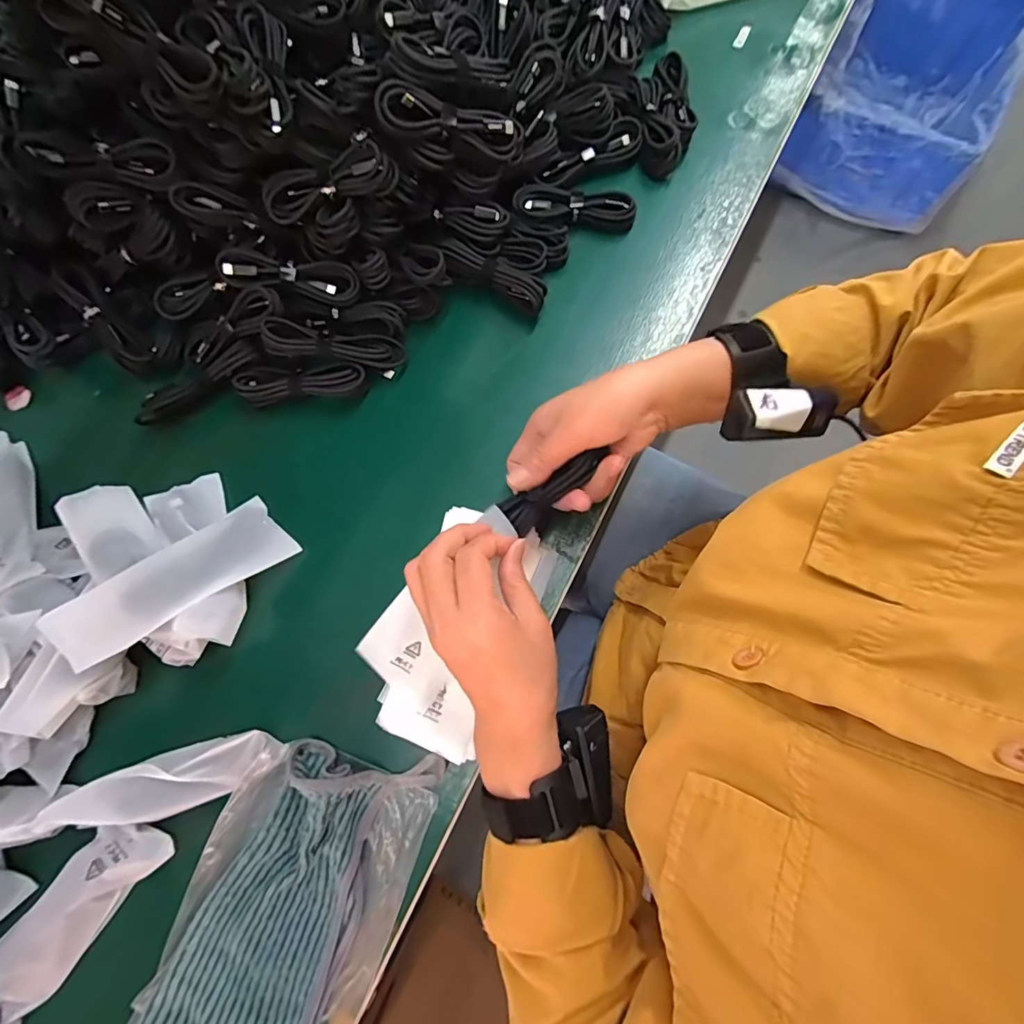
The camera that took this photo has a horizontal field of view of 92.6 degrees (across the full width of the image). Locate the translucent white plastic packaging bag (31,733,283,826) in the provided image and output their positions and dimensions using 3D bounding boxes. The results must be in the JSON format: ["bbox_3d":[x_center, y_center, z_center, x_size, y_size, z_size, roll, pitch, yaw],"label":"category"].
[{"bbox_3d":[-0.243,0.195,0.346,0.150,0.020,0.041,-16,77,-1],"label":"translucent white plastic packaging bag"}]

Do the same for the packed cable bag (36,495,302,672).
[{"bbox_3d":[-0.250,0.049,0.369,0.056,0.011,0.156,48,56,8],"label":"packed cable bag"}]

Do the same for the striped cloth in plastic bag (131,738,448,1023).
[{"bbox_3d":[-0.154,0.272,0.337,0.142,0.031,0.224,19,79,7],"label":"striped cloth in plastic bag"}]

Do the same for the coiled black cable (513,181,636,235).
[{"bbox_3d":[0.059,-0.286,0.459,0.110,0.018,0.037,6,77,4],"label":"coiled black cable"}]

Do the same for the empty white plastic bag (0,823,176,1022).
[{"bbox_3d":[-0.305,0.276,0.332,0.050,0.019,0.147,39,82,11],"label":"empty white plastic bag"}]

